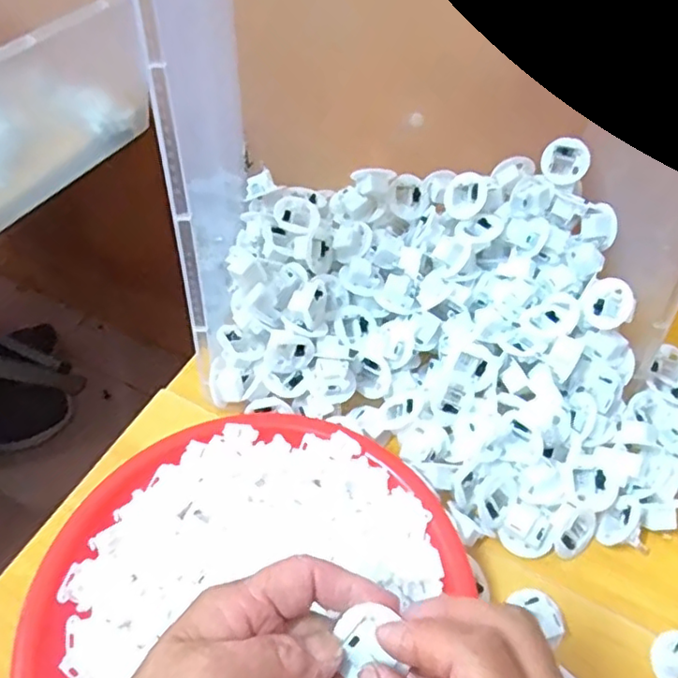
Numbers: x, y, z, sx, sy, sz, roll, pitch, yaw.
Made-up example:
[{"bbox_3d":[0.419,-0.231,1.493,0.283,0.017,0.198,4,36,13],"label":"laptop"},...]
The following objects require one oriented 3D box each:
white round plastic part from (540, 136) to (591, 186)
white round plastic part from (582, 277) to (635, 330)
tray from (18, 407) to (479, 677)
[{"bbox_3d":[0.165,-0.129,0.443,0.033,0.033,0.006,22,19,19],"label":"white round plastic part"},{"bbox_3d":[0.179,-0.024,0.403,0.010,0.033,0.034,7,73,-43],"label":"white round plastic part"},{"bbox_3d":[-0.042,0.143,0.325,0.215,0.024,0.223,0,55,0],"label":"tray"}]

